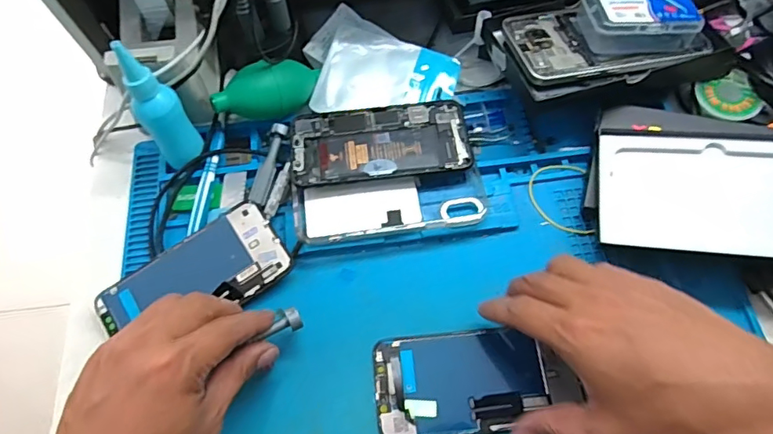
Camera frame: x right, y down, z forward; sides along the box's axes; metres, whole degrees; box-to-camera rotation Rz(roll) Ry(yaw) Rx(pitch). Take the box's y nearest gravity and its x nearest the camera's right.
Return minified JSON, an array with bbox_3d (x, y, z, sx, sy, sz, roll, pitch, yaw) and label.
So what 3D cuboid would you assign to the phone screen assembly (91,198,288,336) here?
[{"bbox_3d":[-0.148,0.050,0.396,0.142,0.010,0.070,-34,76,-8],"label":"phone screen assembly"}]

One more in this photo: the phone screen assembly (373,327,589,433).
[{"bbox_3d":[0.061,0.118,0.367,0.138,0.006,0.069,-6,65,0],"label":"phone screen assembly"}]

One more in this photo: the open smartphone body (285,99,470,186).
[{"bbox_3d":[-0.005,-0.064,0.428,0.146,0.008,0.072,-6,65,0],"label":"open smartphone body"}]

